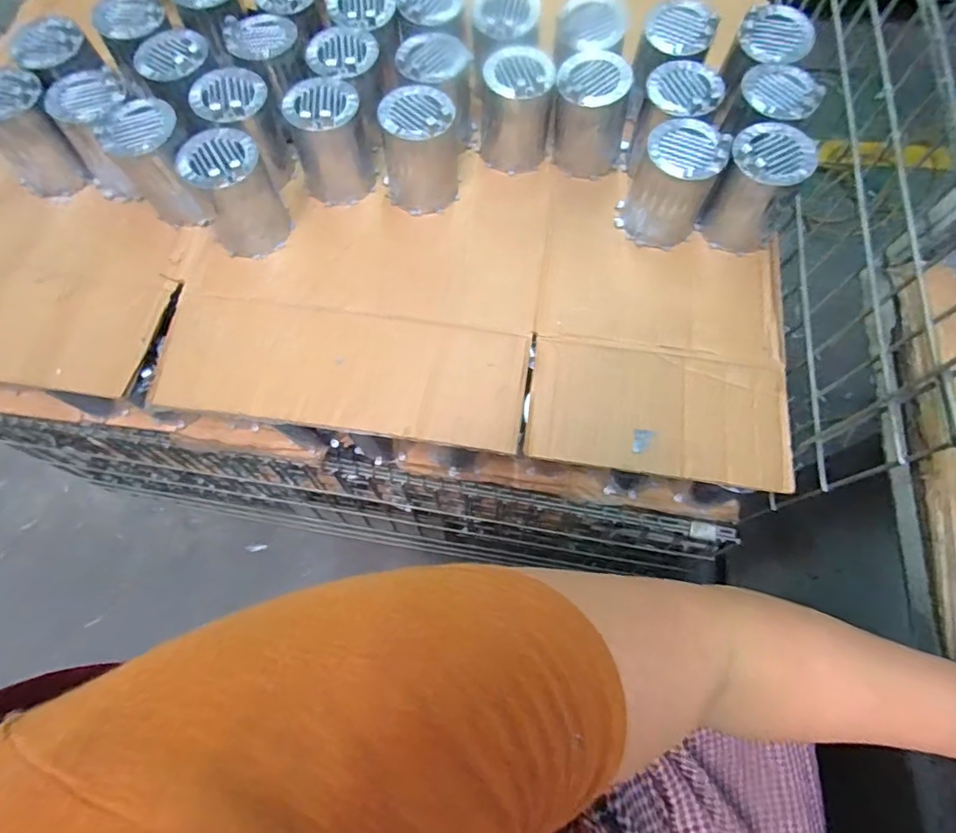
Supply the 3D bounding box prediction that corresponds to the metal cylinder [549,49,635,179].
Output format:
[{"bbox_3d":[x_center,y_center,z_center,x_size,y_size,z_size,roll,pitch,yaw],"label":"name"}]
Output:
[{"bbox_3d":[0.146,-0.394,0.689,0.092,0.122,0.100,9,70,5],"label":"metal cylinder"}]

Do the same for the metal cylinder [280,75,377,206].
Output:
[{"bbox_3d":[-0.183,-0.343,0.665,0.091,0.118,0.084,-17,70,-5],"label":"metal cylinder"}]

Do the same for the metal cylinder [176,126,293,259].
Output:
[{"bbox_3d":[-0.290,-0.267,0.636,0.087,0.125,0.094,0,70,1],"label":"metal cylinder"}]

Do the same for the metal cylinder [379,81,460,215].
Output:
[{"bbox_3d":[-0.071,-0.328,0.655,0.092,0.122,0.091,-4,70,0],"label":"metal cylinder"}]

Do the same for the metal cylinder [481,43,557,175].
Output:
[{"bbox_3d":[0.050,-0.394,0.689,0.089,0.126,0.078,5,70,3],"label":"metal cylinder"}]

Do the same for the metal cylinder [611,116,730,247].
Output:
[{"bbox_3d":[0.228,-0.274,0.632,0.090,0.121,0.082,0,70,1],"label":"metal cylinder"}]

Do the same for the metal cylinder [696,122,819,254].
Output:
[{"bbox_3d":[0.330,-0.266,0.629,0.090,0.122,0.085,0,70,1],"label":"metal cylinder"}]

